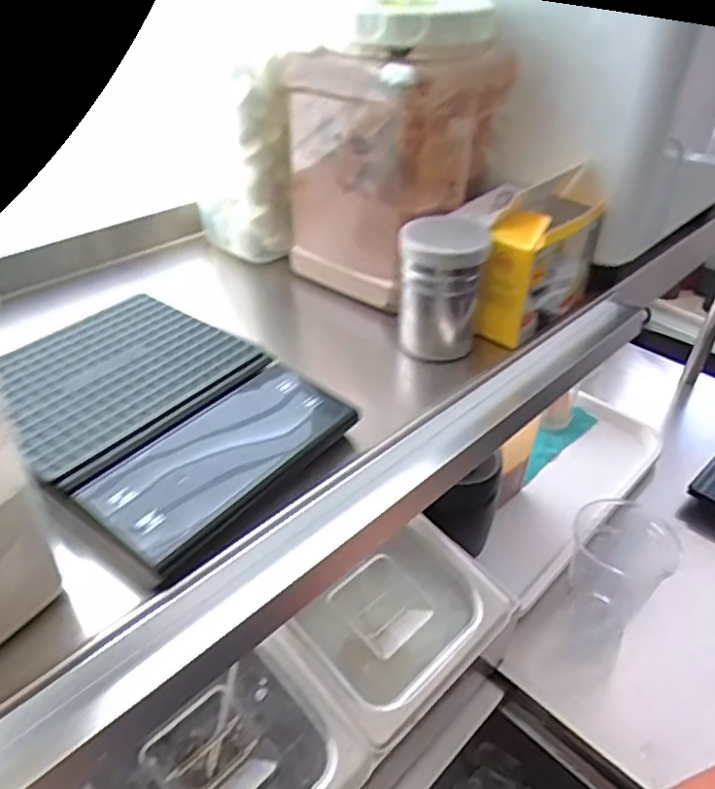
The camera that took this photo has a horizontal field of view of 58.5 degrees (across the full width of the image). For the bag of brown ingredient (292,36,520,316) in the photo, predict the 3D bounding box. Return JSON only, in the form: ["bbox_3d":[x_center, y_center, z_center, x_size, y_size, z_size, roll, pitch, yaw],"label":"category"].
[{"bbox_3d":[0.028,-0.160,0.450,0.110,0.149,0.119,31,46,32],"label":"bag of brown ingredient"}]

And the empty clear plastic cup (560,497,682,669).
[{"bbox_3d":[0.256,0.178,0.650,0.106,0.122,0.090,-27,47,-33],"label":"empty clear plastic cup"}]

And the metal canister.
[{"bbox_3d":[0.051,-0.064,0.397,0.052,0.081,0.046,7,38,5],"label":"metal canister"}]

